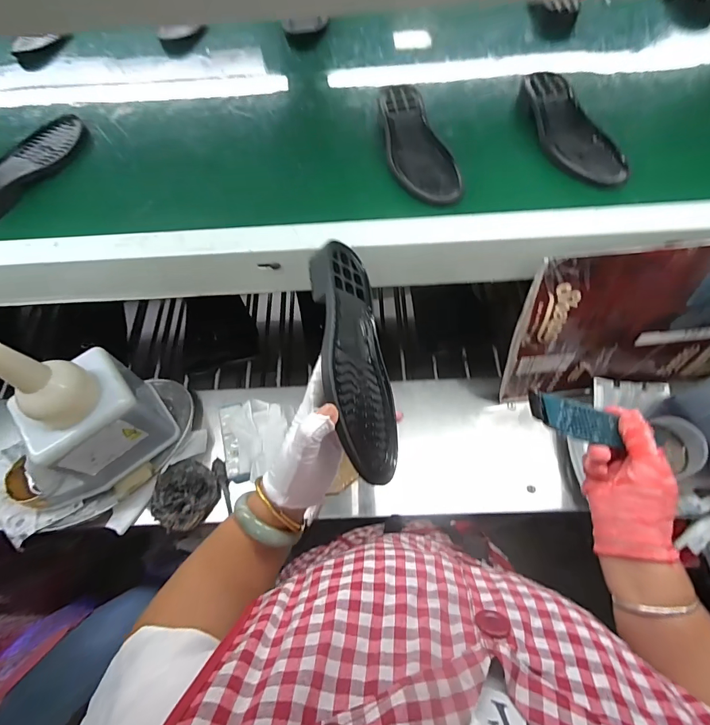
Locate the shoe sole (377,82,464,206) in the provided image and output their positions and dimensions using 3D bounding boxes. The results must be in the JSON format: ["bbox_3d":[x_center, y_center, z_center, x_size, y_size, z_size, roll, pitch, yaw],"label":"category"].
[{"bbox_3d":[0.083,-0.302,0.542,0.081,0.026,0.219,-11,63,-2],"label":"shoe sole"}]

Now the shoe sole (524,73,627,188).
[{"bbox_3d":[0.291,-0.323,0.541,0.081,0.024,0.222,-15,63,-5],"label":"shoe sole"}]

